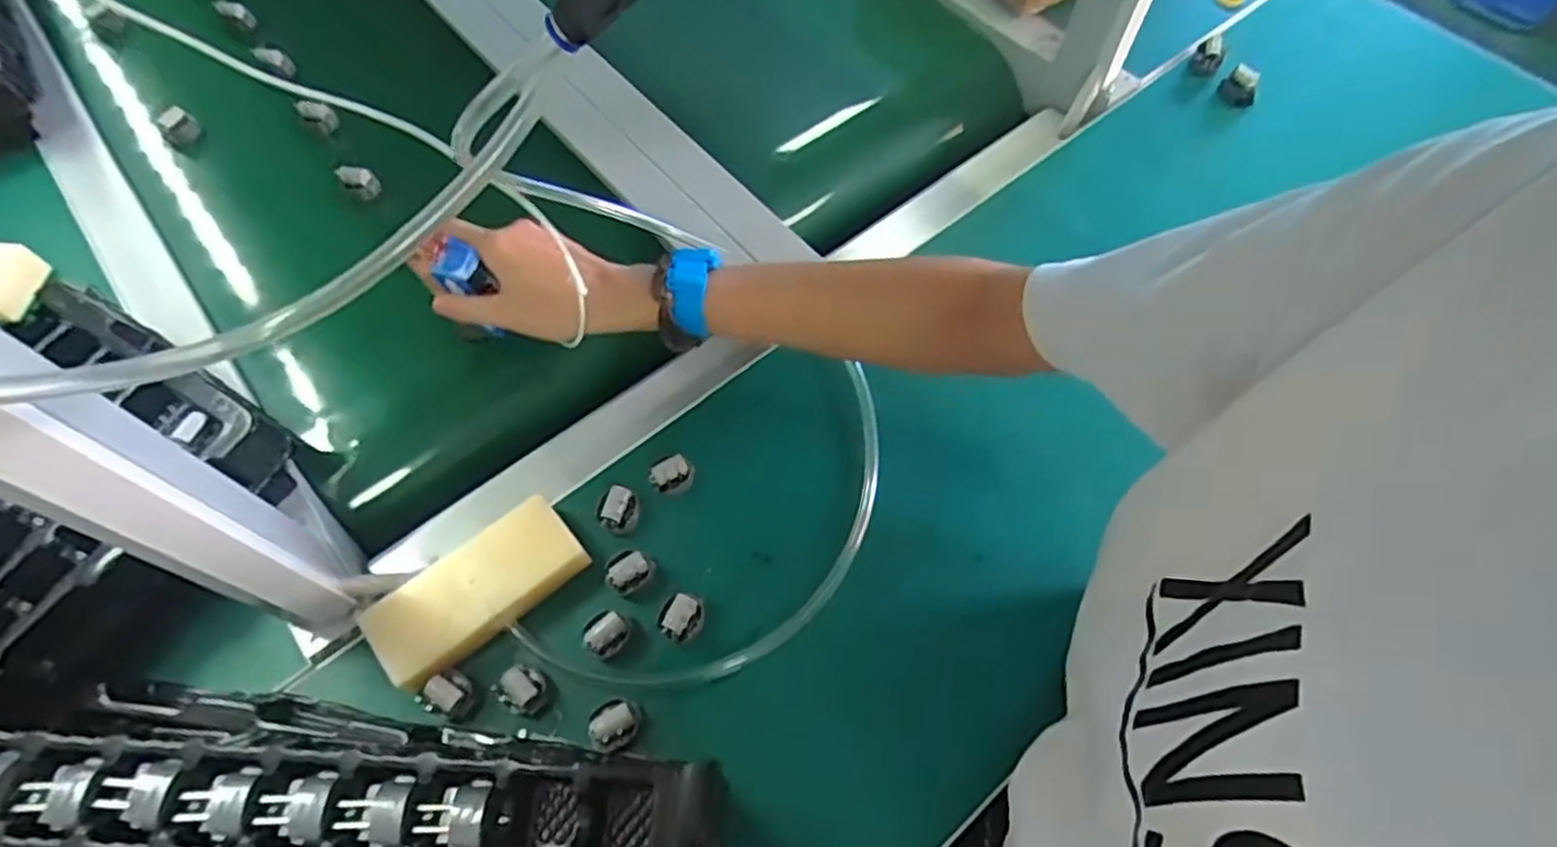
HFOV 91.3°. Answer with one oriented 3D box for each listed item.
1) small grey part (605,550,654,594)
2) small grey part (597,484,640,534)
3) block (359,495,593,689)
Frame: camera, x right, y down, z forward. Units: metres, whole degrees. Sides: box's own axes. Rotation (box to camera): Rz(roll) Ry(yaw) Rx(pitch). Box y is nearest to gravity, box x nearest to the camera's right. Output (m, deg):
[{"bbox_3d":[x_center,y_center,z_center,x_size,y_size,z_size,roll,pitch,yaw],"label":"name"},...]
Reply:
[{"bbox_3d":[-0.089,0.088,0.456,0.028,0.013,0.022,-30,66,-14],"label":"small grey part"},{"bbox_3d":[-0.100,0.052,0.469,0.026,0.017,0.026,8,63,5],"label":"small grey part"},{"bbox_3d":[-0.172,0.097,0.442,0.117,0.023,0.053,-39,68,-18],"label":"block"}]

